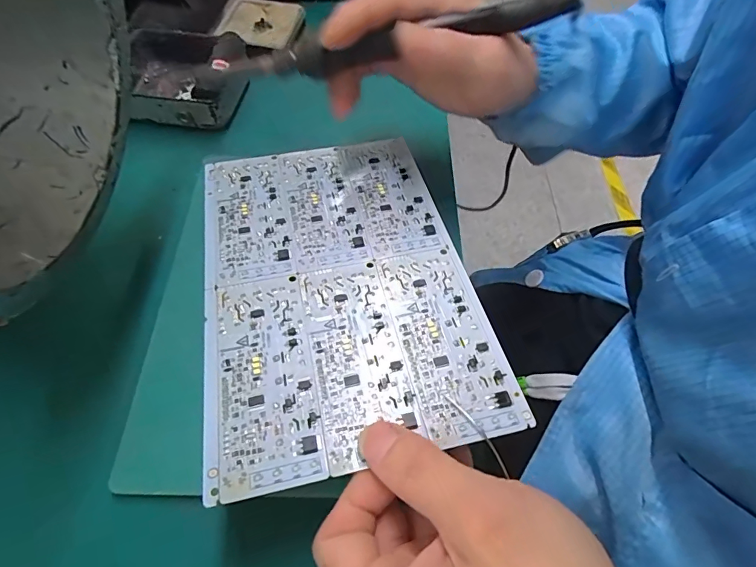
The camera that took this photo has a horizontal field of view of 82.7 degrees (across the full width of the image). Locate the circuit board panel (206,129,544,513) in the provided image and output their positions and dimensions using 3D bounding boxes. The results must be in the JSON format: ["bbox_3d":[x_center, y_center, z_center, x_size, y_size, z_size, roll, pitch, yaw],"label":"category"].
[{"bbox_3d":[-0.023,-0.008,0.232,0.135,0.004,0.203,-11,54,-8],"label":"circuit board panel"}]

